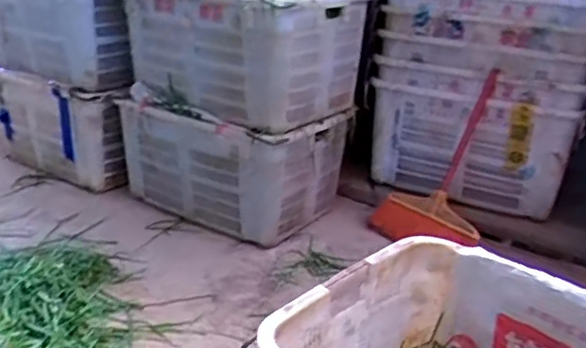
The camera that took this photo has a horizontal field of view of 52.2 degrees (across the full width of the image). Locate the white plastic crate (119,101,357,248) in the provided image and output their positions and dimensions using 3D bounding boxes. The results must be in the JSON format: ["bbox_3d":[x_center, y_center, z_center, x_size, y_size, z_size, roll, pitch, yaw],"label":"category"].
[{"bbox_3d":[-0.186,-0.041,1.846,0.575,0.363,0.411,18,27,34],"label":"white plastic crate"}]

